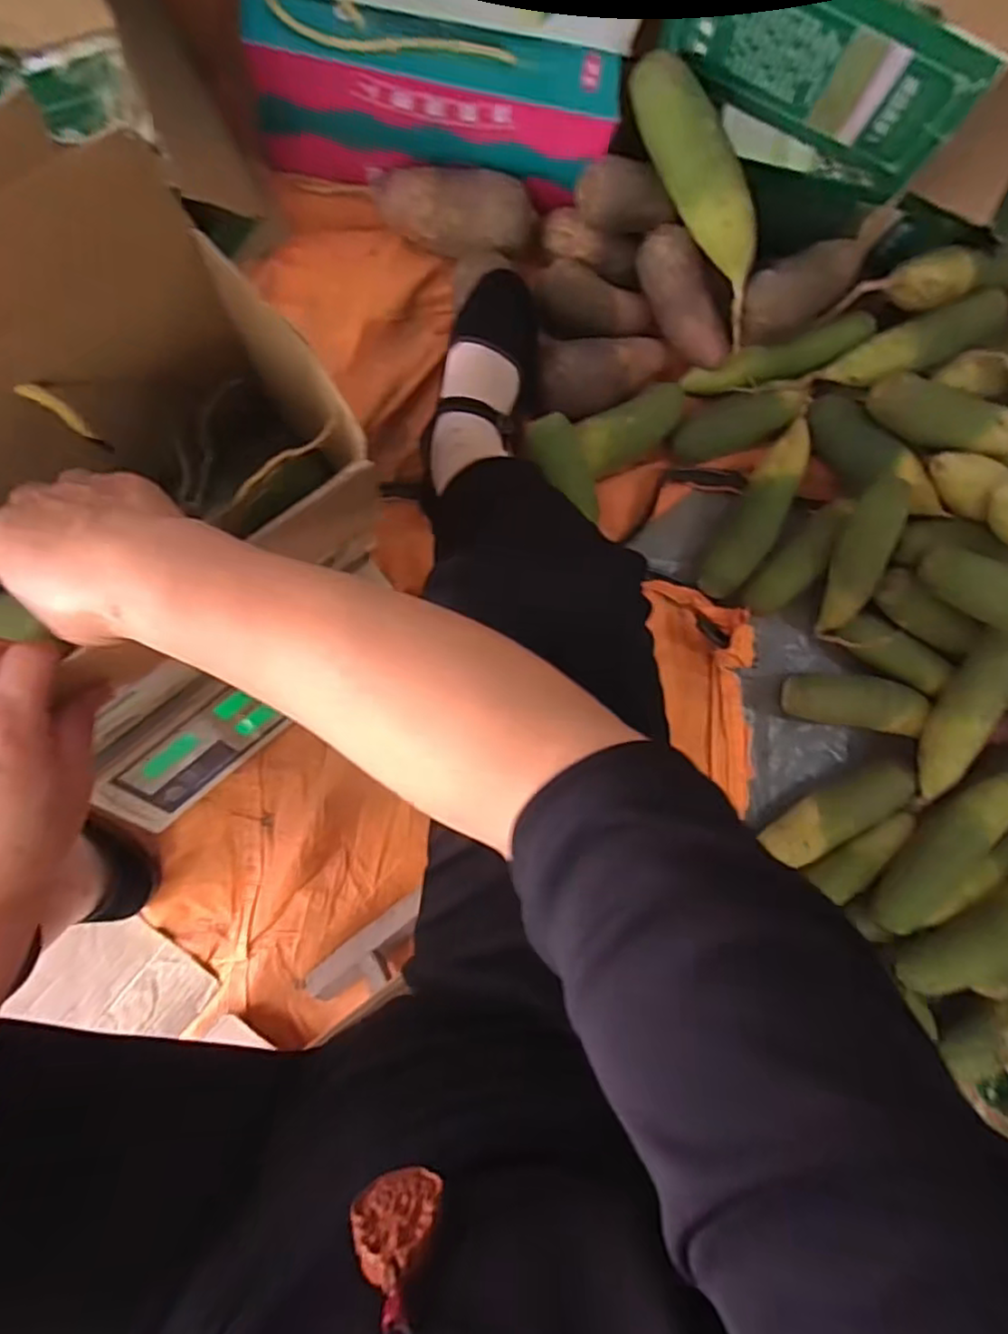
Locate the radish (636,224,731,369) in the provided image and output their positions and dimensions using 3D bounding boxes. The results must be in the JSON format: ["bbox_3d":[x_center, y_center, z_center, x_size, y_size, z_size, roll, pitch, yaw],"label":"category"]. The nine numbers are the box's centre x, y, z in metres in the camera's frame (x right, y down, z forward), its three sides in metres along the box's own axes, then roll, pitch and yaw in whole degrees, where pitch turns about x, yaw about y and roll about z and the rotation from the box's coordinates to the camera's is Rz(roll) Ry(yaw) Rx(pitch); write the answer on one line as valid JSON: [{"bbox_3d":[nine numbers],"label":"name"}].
[{"bbox_3d":[0.188,-0.382,0.672,0.048,0.056,0.143,-32,94,-6],"label":"radish"}]

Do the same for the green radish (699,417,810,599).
[{"bbox_3d":[0.286,-0.176,0.729,0.055,0.059,0.214,26,87,-7],"label":"green radish"}]

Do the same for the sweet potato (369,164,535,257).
[{"bbox_3d":[-0.054,-0.469,0.665,0.164,0.060,0.075,14,88,7],"label":"sweet potato"}]

